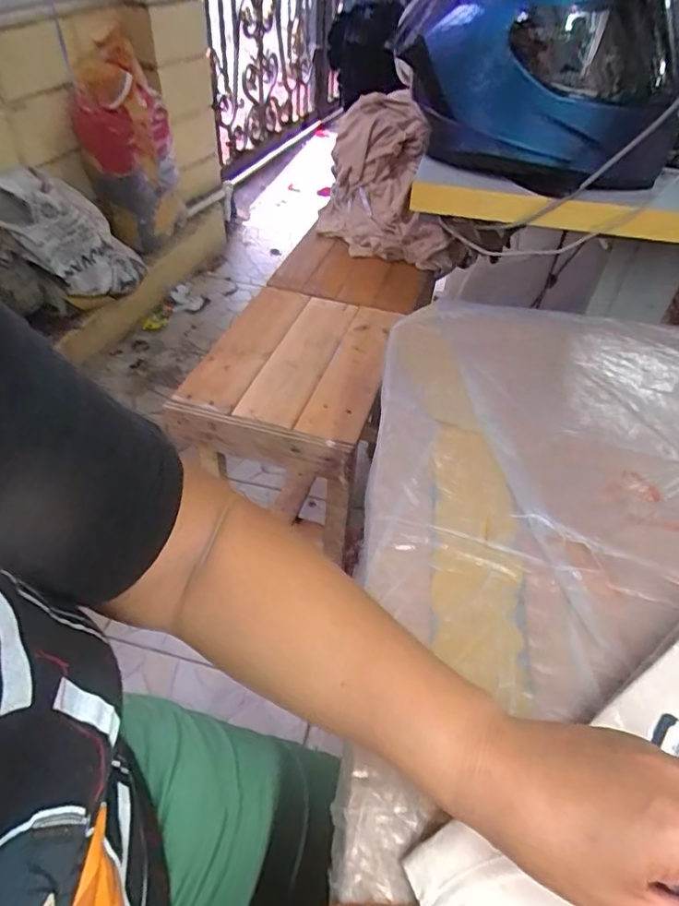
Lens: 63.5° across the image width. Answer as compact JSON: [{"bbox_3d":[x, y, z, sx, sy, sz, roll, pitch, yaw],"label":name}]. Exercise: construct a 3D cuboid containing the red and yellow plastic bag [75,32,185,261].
[{"bbox_3d":[-0.602,-0.865,1.601,0.167,0.482,0.260,11,45,9],"label":"red and yellow plastic bag"}]

